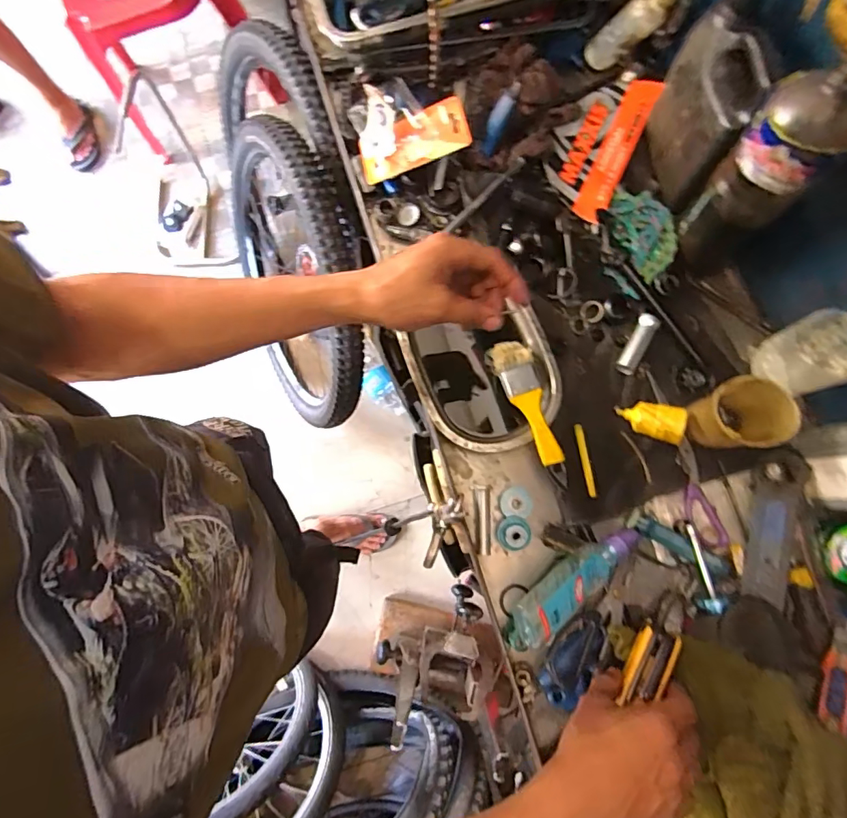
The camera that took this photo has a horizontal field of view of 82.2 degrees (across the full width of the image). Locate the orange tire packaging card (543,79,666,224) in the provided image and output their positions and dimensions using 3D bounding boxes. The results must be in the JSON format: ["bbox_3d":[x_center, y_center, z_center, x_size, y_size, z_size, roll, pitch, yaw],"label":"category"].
[{"bbox_3d":[0.212,-0.331,0.597,0.092,0.018,0.195,25,81,5],"label":"orange tire packaging card"}]

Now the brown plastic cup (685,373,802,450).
[{"bbox_3d":[0.321,0.008,0.504,0.061,0.096,0.069,-23,80,-3],"label":"brown plastic cup"}]

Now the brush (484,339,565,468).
[{"bbox_3d":[0.115,-0.009,0.535,0.044,0.012,0.149,-18,68,-2],"label":"brush"}]

